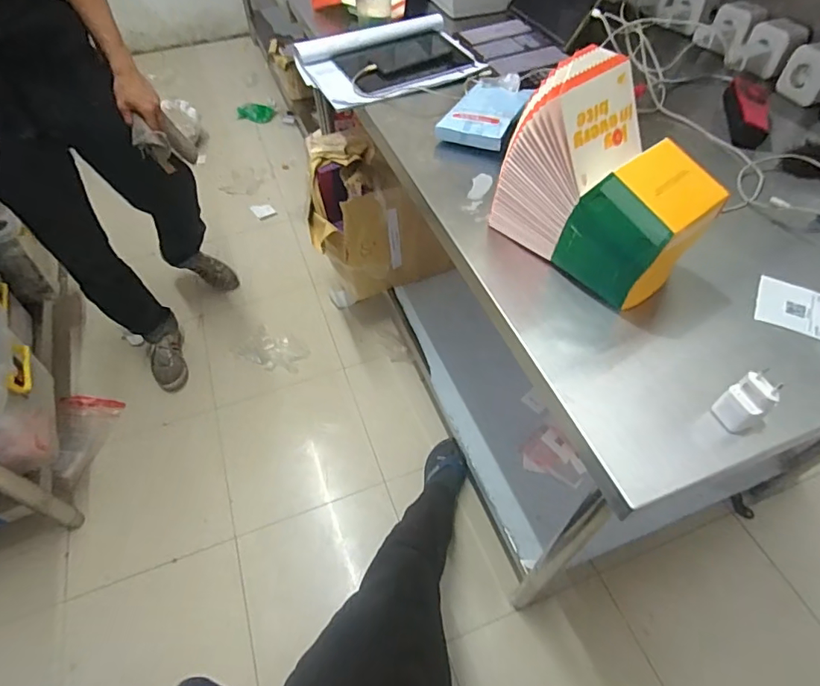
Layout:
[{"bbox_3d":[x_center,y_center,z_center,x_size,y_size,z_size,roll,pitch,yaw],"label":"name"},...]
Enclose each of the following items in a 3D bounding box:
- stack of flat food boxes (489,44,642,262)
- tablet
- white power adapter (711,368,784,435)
[{"bbox_3d":[0.185,-0.220,0.575,0.101,0.212,0.121,-36,60,-24],"label":"stack of flat food boxes"},{"bbox_3d":[-0.006,-0.557,0.955,0.242,0.016,0.153,-26,58,-16],"label":"tablet"},{"bbox_3d":[0.319,0.058,0.460,0.035,0.064,0.039,-28,57,-19],"label":"white power adapter"}]

